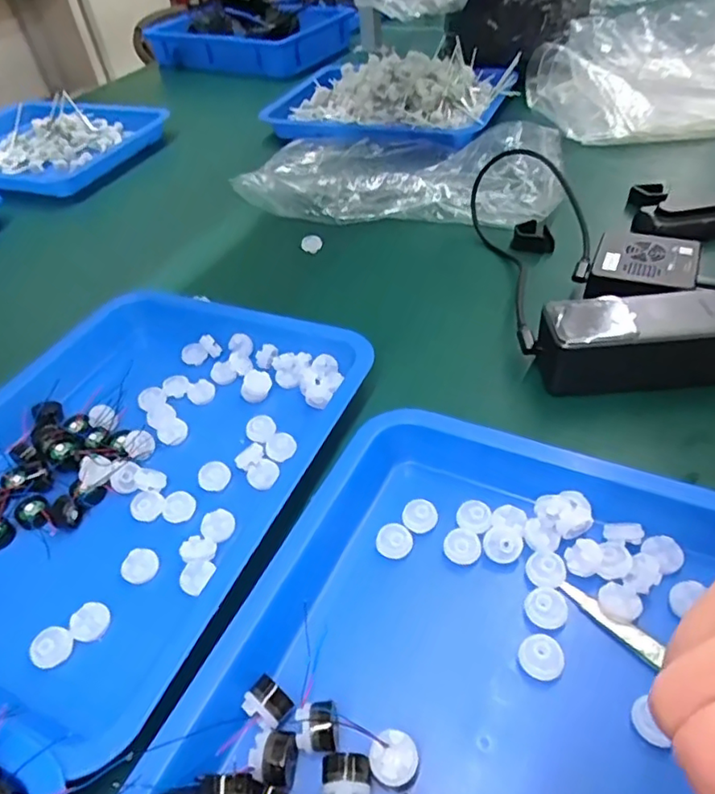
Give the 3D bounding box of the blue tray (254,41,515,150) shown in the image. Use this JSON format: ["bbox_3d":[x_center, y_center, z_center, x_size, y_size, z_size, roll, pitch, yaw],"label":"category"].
[{"bbox_3d":[0.053,-0.445,0.843,0.318,0.063,0.270,15,47,22],"label":"blue tray"}]

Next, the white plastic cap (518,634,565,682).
[{"bbox_3d":[0.091,0.129,0.293,0.021,0.004,0.021,-13,53,-5],"label":"white plastic cap"}]

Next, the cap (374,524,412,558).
[{"bbox_3d":[0.022,0.085,0.348,0.021,0.005,0.021,-2,62,3],"label":"cap"}]

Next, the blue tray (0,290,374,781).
[{"bbox_3d":[-0.169,0.036,0.405,0.259,0.035,0.304,14,46,21],"label":"blue tray"}]

